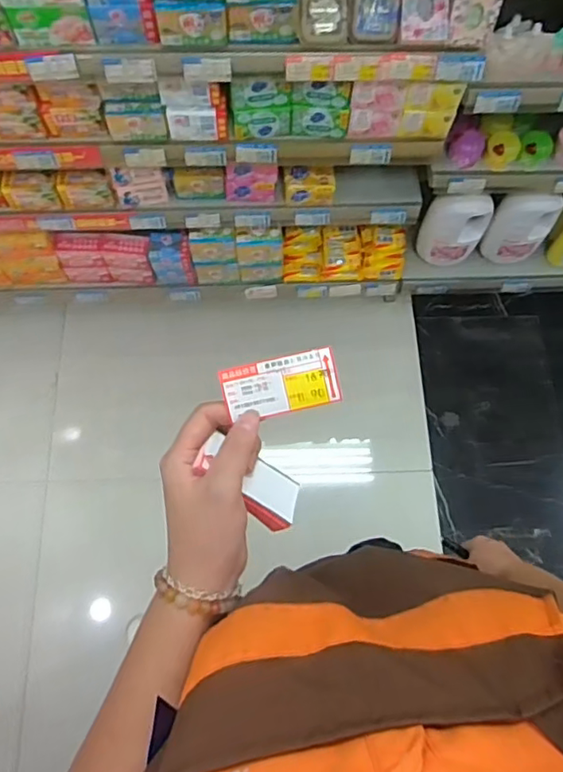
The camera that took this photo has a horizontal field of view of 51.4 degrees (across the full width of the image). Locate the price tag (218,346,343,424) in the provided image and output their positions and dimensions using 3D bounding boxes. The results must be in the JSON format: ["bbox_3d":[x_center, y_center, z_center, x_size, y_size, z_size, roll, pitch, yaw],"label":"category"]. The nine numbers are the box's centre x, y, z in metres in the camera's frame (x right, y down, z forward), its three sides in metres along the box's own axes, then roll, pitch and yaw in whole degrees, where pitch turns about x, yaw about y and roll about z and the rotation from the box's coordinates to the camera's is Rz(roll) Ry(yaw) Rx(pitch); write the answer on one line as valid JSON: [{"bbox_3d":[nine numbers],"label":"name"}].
[{"bbox_3d":[0.000,0.000,0.407,0.078,0.004,0.039,-12,96,4],"label":"price tag"}]

